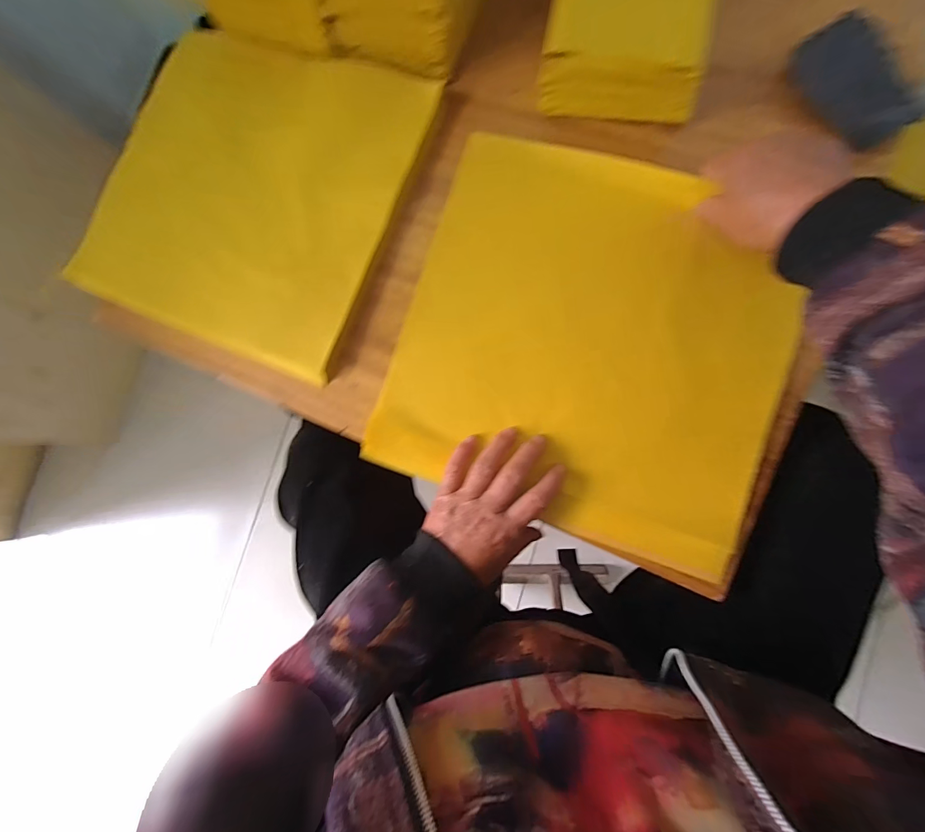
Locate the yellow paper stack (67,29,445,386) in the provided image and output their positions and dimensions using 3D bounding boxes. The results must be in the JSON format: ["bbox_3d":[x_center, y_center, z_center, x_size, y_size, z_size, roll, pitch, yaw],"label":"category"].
[{"bbox_3d":[-0.214,-0.227,0.393,0.302,0.012,0.304,21,88,8],"label":"yellow paper stack"}]

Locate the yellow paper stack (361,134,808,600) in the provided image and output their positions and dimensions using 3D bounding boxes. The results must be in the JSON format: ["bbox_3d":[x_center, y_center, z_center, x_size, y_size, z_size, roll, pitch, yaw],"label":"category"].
[{"bbox_3d":[0.109,-0.060,0.337,0.323,0.025,0.313,19,88,8],"label":"yellow paper stack"}]

